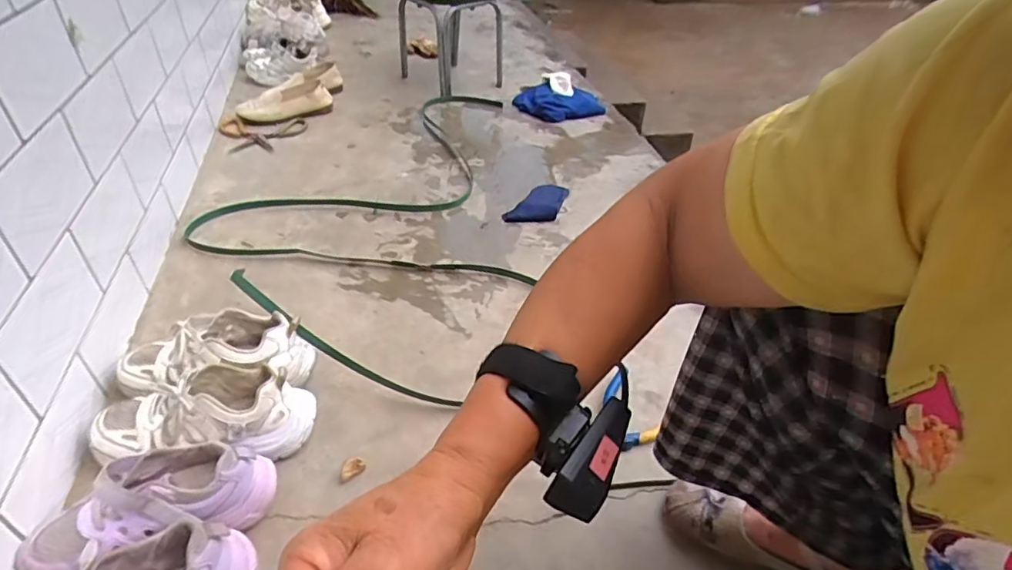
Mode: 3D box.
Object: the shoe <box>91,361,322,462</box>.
[{"bbox_3d":[-0.340,0.150,0.645,0.225,0.092,0.095,-2,39,-6],"label":"shoe"}]

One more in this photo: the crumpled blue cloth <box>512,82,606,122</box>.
[{"bbox_3d":[0.147,-0.490,1.512,0.222,0.043,0.170,-9,41,-14],"label":"crumpled blue cloth"}]

